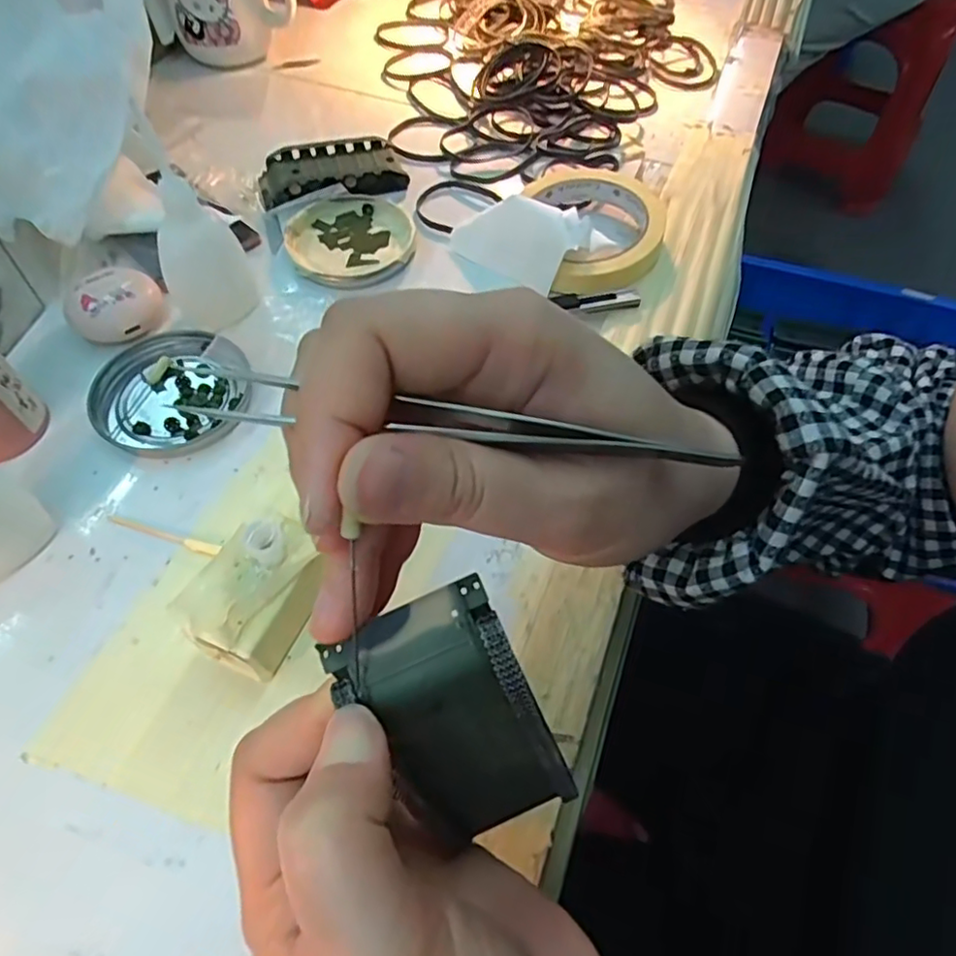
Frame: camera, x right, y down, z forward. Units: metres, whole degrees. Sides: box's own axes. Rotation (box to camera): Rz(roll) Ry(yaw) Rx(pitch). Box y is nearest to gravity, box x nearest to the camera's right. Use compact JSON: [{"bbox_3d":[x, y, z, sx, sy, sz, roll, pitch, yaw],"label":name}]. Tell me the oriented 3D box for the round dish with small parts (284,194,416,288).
[{"bbox_3d":[-0.080,-0.152,0.387,0.078,0.010,0.075,1,58,-2],"label":"round dish with small parts"}]

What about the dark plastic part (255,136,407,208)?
[{"bbox_3d":[-0.102,-0.211,0.420,0.097,0.015,0.053,-16,60,-12],"label":"dark plastic part"}]

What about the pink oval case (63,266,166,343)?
[{"bbox_3d":[-0.202,-0.096,0.341,0.049,0.021,0.043,-34,66,-21],"label":"pink oval case"}]

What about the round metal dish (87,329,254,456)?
[{"bbox_3d":[-0.163,-0.047,0.321,0.080,0.009,0.075,1,58,-2],"label":"round metal dish"}]

